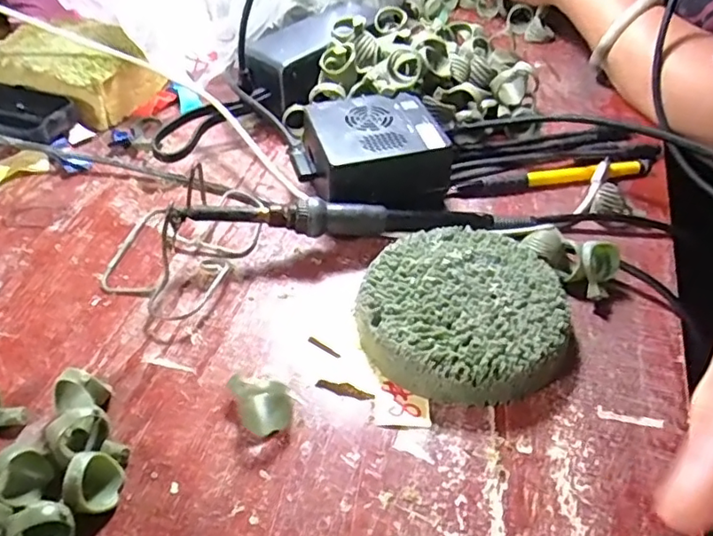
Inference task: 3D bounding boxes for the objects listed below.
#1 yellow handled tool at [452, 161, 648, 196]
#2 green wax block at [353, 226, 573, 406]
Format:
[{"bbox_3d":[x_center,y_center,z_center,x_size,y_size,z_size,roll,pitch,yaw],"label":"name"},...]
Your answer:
[{"bbox_3d":[0.132,-0.063,0.387,0.141,0.006,0.011,-9,45,-9],"label":"yellow handled tool"},{"bbox_3d":[0.054,0.021,0.294,0.100,0.025,0.098,11,45,11],"label":"green wax block"}]

